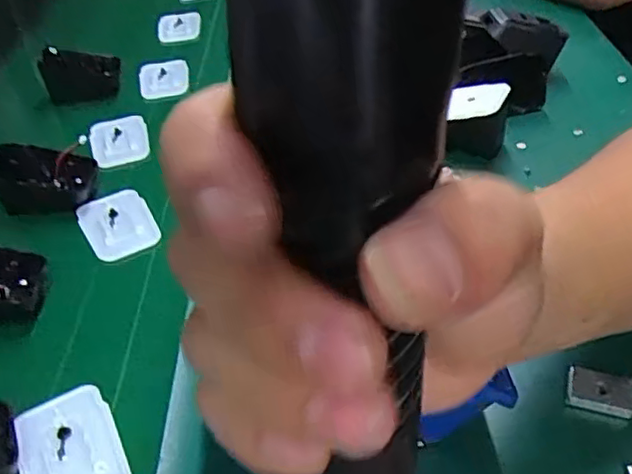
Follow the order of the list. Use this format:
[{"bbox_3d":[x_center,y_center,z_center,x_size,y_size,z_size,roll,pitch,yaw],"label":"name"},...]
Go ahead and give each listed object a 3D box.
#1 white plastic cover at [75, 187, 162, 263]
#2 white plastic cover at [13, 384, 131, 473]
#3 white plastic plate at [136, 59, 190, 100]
[{"bbox_3d":[-0.134,-0.011,0.424,0.045,0.004,0.068,-24,44,-21],"label":"white plastic cover"},{"bbox_3d":[-0.115,0.100,0.295,0.043,0.005,0.067,-22,43,-20],"label":"white plastic cover"},{"bbox_3d":[-0.140,-0.146,0.575,0.046,0.011,0.053,-15,41,-9],"label":"white plastic plate"}]

